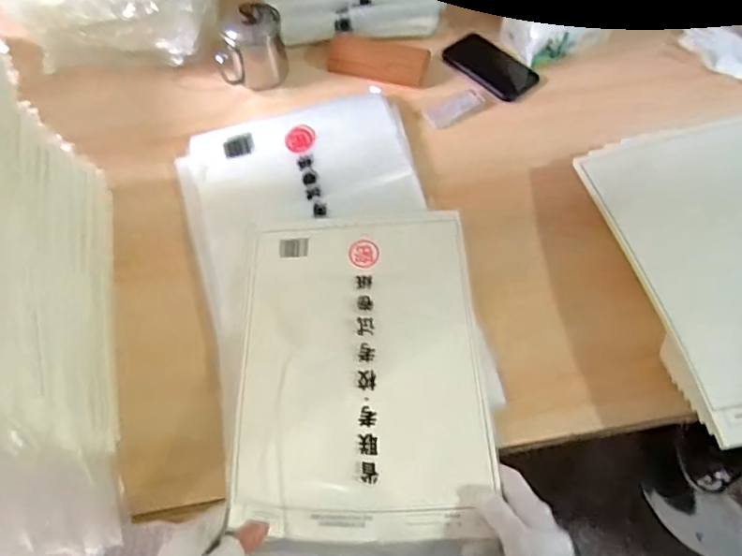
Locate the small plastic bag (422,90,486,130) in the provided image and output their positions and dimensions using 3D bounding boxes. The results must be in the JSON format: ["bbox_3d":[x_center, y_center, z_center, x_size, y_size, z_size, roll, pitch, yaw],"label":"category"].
[{"bbox_3d":[0.123,-0.250,0.796,0.092,0.006,0.040,-30,64,-14],"label":"small plastic bag"}]

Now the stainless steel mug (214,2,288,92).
[{"bbox_3d":[-0.184,-0.354,0.814,0.104,0.097,0.081,-12,61,-4],"label":"stainless steel mug"}]

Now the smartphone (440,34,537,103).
[{"bbox_3d":[0.186,-0.331,0.850,0.150,0.014,0.094,40,63,19],"label":"smartphone"}]

